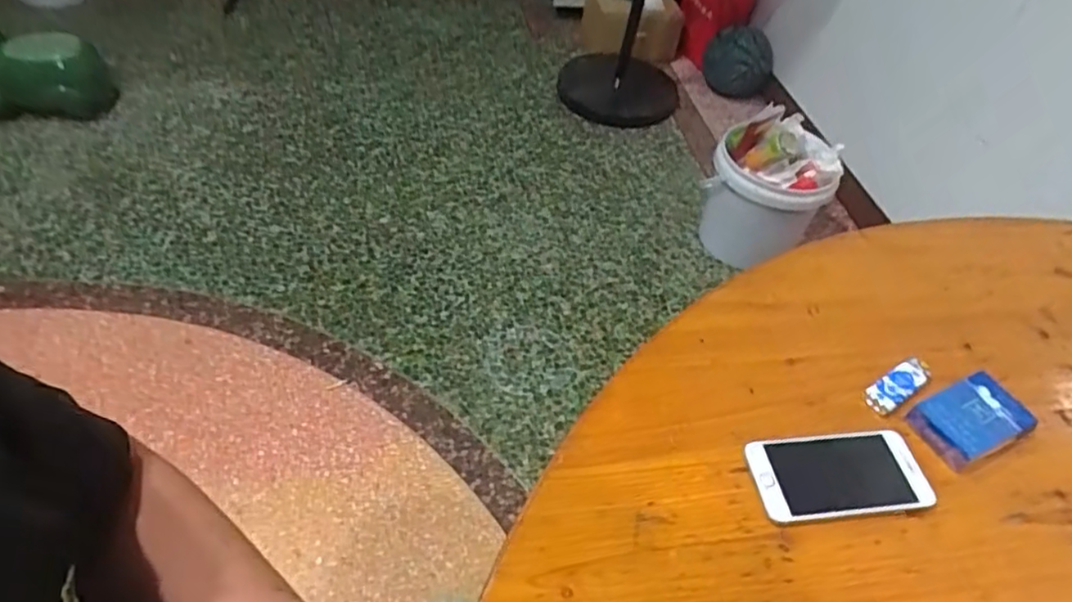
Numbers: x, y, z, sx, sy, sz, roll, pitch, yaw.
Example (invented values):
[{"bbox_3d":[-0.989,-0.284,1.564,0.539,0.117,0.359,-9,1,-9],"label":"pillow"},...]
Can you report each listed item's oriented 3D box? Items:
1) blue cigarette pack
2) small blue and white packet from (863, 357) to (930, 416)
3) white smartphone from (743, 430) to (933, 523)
[{"bbox_3d":[0.356,0.098,0.537,0.091,0.022,0.057,-18,53,-21],"label":"blue cigarette pack"},{"bbox_3d":[0.309,0.072,0.559,0.073,0.012,0.025,-23,55,-24],"label":"small blue and white packet"},{"bbox_3d":[0.230,0.133,0.501,0.131,0.009,0.065,-2,49,-8],"label":"white smartphone"}]

